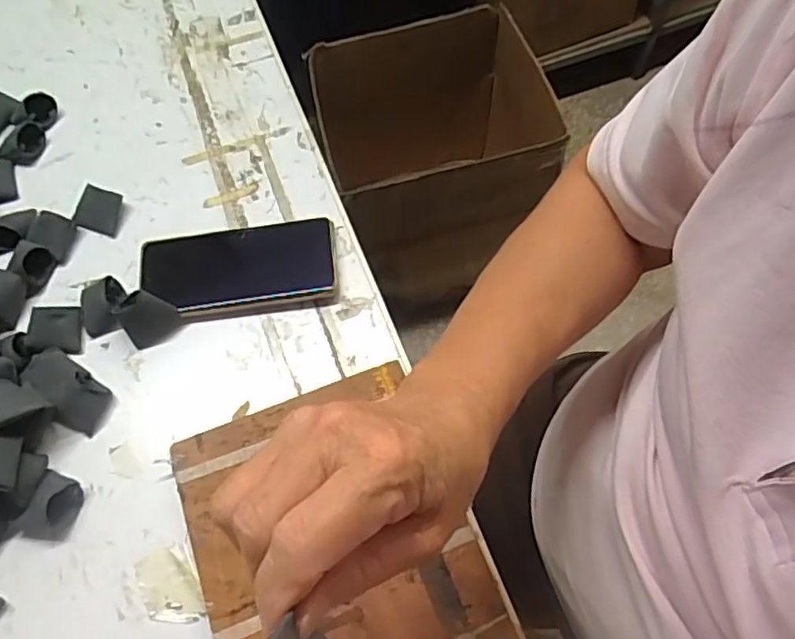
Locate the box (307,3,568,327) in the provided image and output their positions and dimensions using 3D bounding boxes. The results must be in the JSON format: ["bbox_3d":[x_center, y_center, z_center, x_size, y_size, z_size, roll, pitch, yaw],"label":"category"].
[{"bbox_3d":[0.069,-0.270,1.184,0.373,0.414,0.343,-19,66,-8],"label":"box"}]

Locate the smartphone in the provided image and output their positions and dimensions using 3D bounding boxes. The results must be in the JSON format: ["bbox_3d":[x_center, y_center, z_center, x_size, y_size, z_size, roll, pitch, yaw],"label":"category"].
[{"bbox_3d":[-0.130,-0.040,0.506,0.155,0.010,0.078,-7,64,-2],"label":"smartphone"}]

